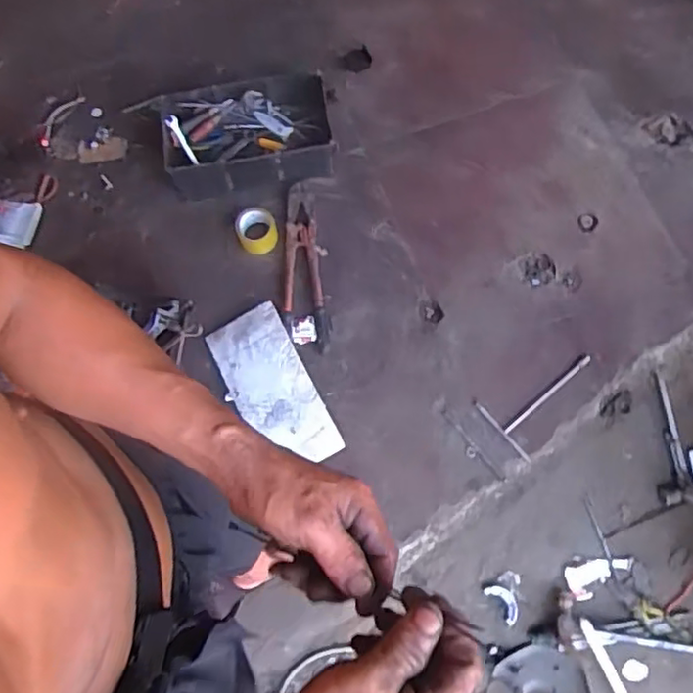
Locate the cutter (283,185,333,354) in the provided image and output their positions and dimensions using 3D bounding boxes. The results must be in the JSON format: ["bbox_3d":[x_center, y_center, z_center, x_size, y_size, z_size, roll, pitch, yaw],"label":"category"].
[{"bbox_3d":[-0.110,-0.202,1.512,0.106,0.038,0.420,-8,72,-1],"label":"cutter"}]

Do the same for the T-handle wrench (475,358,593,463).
[{"bbox_3d":[0.436,0.107,1.389,0.268,0.018,0.161,-37,78,-8],"label":"T-handle wrench"}]

